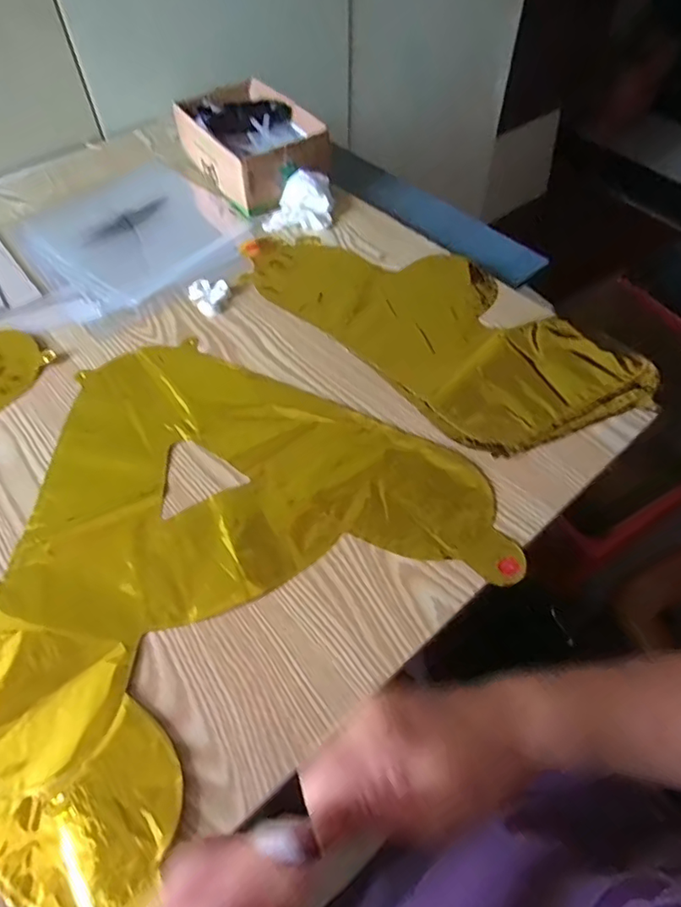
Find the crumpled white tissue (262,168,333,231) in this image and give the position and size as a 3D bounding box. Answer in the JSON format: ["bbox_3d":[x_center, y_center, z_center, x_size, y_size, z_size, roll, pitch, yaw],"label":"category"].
[{"bbox_3d":[-0.051,-0.300,0.658,0.081,0.036,0.070,0,55,1],"label":"crumpled white tissue"}]

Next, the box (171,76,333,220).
[{"bbox_3d":[-0.112,-0.393,0.702,0.140,0.069,0.197,-34,61,-20],"label":"box"}]

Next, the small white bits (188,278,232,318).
[{"bbox_3d":[-0.135,-0.166,0.581,0.039,0.013,0.047,-30,59,-18],"label":"small white bits"}]

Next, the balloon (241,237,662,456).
[{"bbox_3d":[0.085,-0.137,0.563,0.415,0.019,0.192,36,63,23],"label":"balloon"}]

